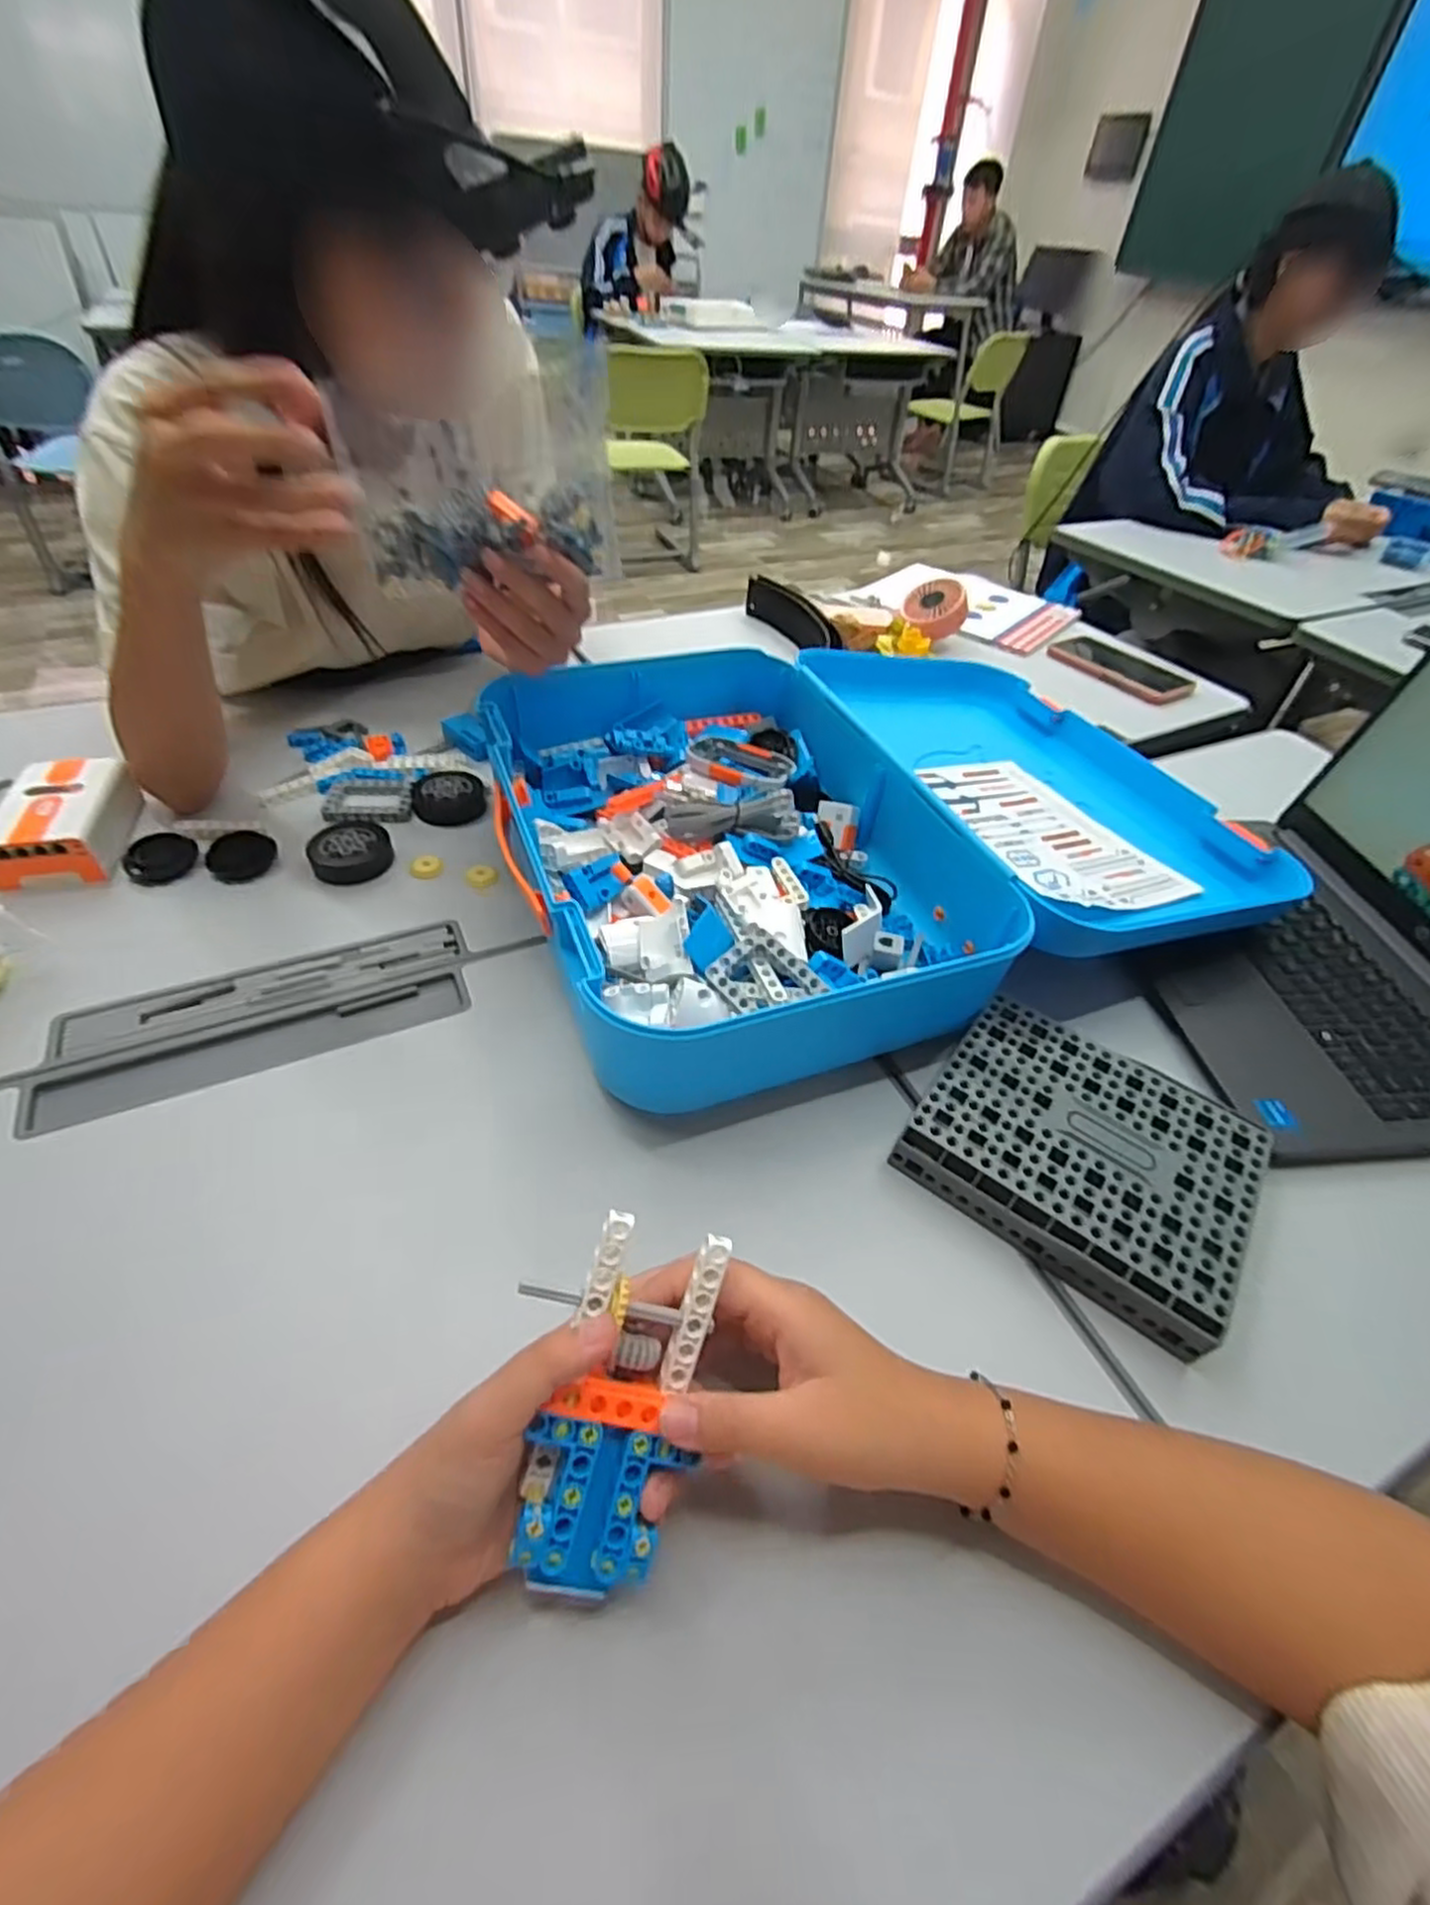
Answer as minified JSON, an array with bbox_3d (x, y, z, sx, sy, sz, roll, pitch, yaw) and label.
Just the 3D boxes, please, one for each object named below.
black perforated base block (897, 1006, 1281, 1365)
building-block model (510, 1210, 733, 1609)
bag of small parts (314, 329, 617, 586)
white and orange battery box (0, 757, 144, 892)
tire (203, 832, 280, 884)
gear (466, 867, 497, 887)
[{"bbox_3d":[0.212,0.116,0.430,0.170,0.040,0.146,30,50,22],"label":"black perforated base block"},{"bbox_3d":[-0.039,0.170,0.283,0.066,0.031,0.128,6,74,5],"label":"building-block model"},{"bbox_3d":[-0.135,-0.286,0.445,0.154,0.124,0.044,-11,48,-16],"label":"bag of small parts"},{"bbox_3d":[-0.488,-0.100,0.557,0.073,0.039,0.113,-6,47,-11],"label":"white and orange battery box"},{"bbox_3d":[-0.362,-0.073,0.566,0.047,0.021,0.040,-28,54,-29],"label":"tire"},{"bbox_3d":[-0.182,-0.060,0.578,0.023,0.010,0.019,-15,49,-19],"label":"gear"}]

